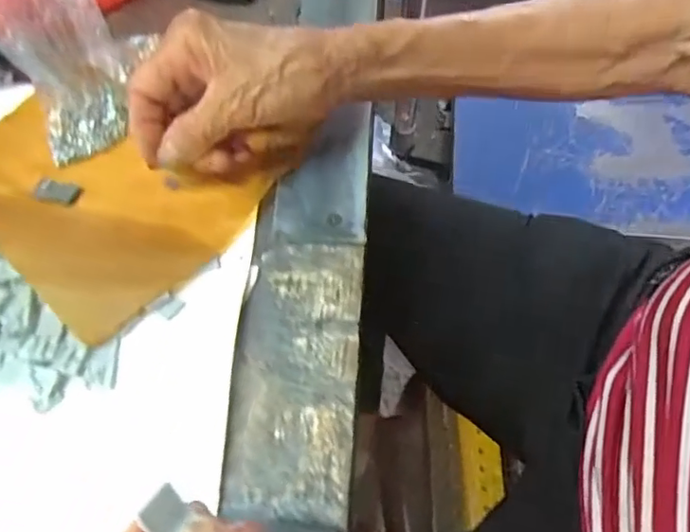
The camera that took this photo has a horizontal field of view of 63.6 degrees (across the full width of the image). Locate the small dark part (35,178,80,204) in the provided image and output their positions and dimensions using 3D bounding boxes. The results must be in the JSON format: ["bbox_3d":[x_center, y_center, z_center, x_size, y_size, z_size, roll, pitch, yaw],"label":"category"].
[{"bbox_3d":[-0.168,-0.043,0.325,0.025,0.006,0.016,13,63,10],"label":"small dark part"}]

